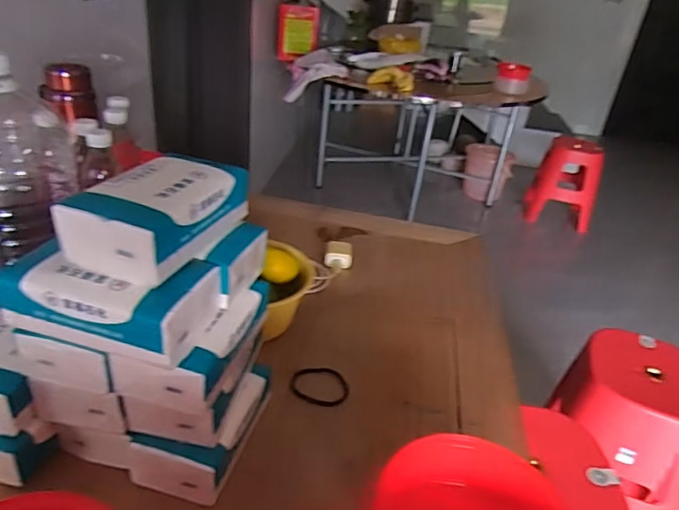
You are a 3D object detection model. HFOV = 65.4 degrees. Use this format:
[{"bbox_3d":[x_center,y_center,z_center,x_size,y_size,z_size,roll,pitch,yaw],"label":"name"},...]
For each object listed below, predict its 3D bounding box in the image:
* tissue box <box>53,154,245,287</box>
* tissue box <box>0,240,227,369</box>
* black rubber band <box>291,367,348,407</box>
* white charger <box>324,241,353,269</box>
[{"bbox_3d":[-0.160,-0.042,0.481,0.090,0.059,0.154,14,31,12],"label":"tissue box"},{"bbox_3d":[-0.198,0.034,0.464,0.162,0.062,0.096,14,31,11],"label":"tissue box"},{"bbox_3d":[-0.025,0.170,0.690,0.075,0.005,0.071,5,31,-3],"label":"black rubber band"},{"bbox_3d":[-0.001,0.000,0.953,0.049,0.034,0.047,5,31,-4],"label":"white charger"}]

